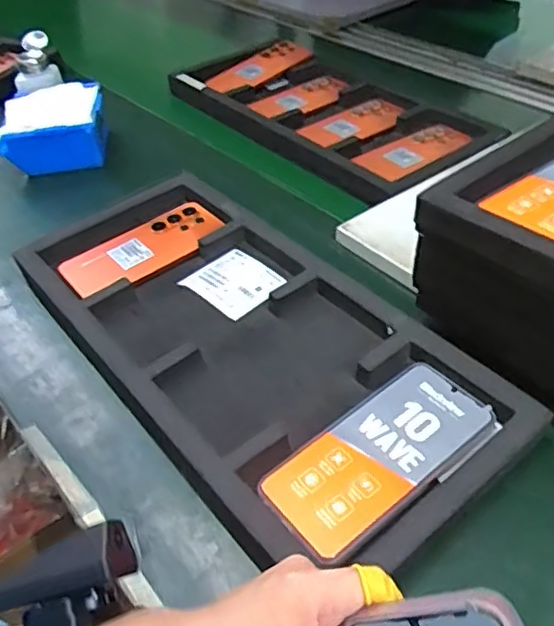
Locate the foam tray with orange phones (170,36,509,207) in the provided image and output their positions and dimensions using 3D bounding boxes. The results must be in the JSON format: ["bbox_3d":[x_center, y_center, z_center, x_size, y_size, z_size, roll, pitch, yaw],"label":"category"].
[{"bbox_3d":[0.059,-0.291,0.886,0.261,0.035,0.447,-35,51,-30],"label":"foam tray with orange phones"}]

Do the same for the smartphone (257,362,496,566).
[{"bbox_3d":[0.075,0.102,0.441,0.169,0.016,0.084,-30,49,-27],"label":"smartphone"}]

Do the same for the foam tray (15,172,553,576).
[{"bbox_3d":[-0.038,0.017,0.543,0.225,0.029,0.477,-30,49,-27],"label":"foam tray"}]

